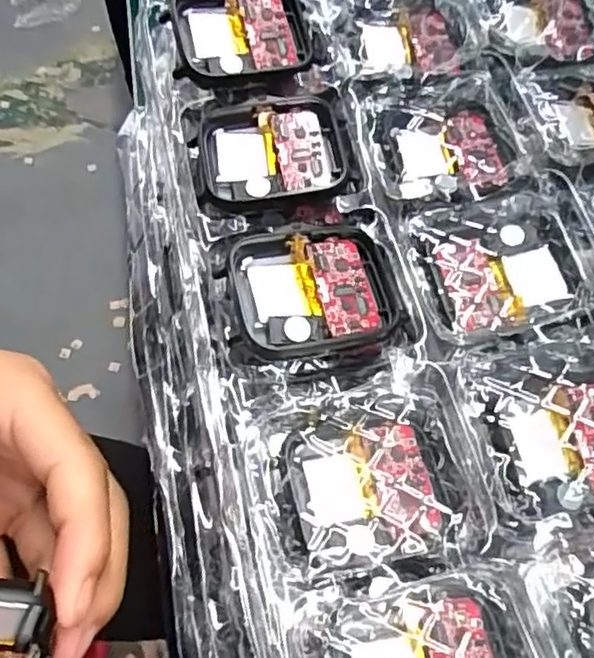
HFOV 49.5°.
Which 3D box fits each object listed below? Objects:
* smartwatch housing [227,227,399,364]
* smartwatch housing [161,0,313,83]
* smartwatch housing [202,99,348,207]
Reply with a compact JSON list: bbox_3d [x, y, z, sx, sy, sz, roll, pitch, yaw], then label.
[{"bbox_3d":[0.004,-0.009,0.178,0.044,0.008,0.039,-9,66,-5],"label":"smartwatch housing"},{"bbox_3d":[-0.019,-0.098,0.214,0.046,0.009,0.037,-12,66,-9],"label":"smartwatch housing"},{"bbox_3d":[-0.007,-0.053,0.202,0.044,0.013,0.035,-5,65,-6],"label":"smartwatch housing"}]

